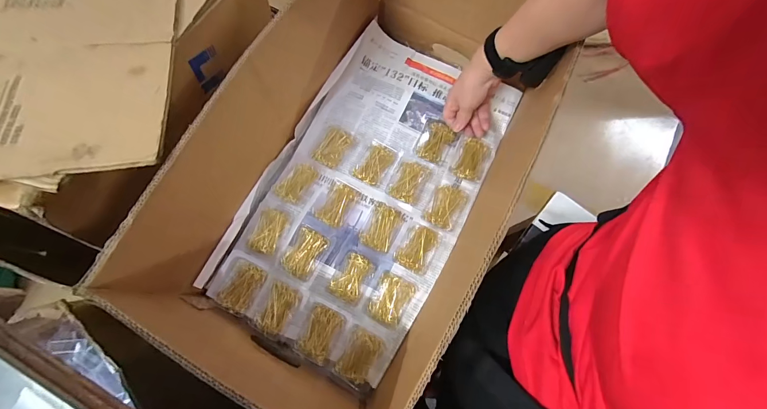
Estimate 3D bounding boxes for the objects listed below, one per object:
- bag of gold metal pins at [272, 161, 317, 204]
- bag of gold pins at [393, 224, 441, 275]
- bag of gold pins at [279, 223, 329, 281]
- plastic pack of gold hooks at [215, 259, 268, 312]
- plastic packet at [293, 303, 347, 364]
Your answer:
[{"bbox_3d":[-0.147,-0.039,0.552,0.044,0.013,0.075,37,77,8],"label":"bag of gold metal pins"},{"bbox_3d":[0.054,0.068,0.528,0.055,0.025,0.075,26,76,5],"label":"bag of gold pins"},{"bbox_3d":[-0.124,0.073,0.512,0.054,0.016,0.077,29,76,6],"label":"bag of gold pins"},{"bbox_3d":[-0.215,0.124,0.506,0.045,0.018,0.073,27,76,6],"label":"plastic pack of gold hooks"},{"bbox_3d":[-0.095,0.191,0.495,0.049,0.028,0.079,28,76,6],"label":"plastic packet"}]

